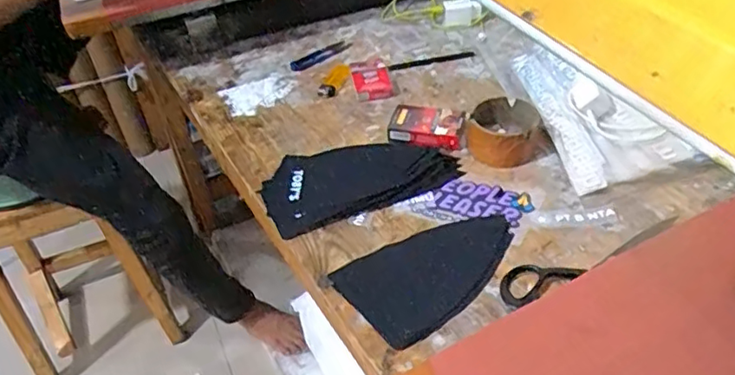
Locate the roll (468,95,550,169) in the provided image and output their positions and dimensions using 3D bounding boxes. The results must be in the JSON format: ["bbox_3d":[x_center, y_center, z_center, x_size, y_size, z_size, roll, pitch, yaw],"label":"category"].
[{"bbox_3d":[0.170,-0.065,0.720,0.083,0.050,0.083,-3,42,3],"label":"roll"}]

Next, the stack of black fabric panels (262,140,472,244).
[{"bbox_3d":[-0.010,-0.013,0.712,0.229,0.020,0.123,-16,43,-11],"label":"stack of black fabric panels"}]

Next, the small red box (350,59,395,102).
[{"bbox_3d":[0.005,-0.159,0.853,0.050,0.016,0.098,-9,42,-4],"label":"small red box"}]

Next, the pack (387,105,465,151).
[{"bbox_3d":[0.077,-0.079,0.752,0.094,0.022,0.062,3,43,10],"label":"pack"}]

